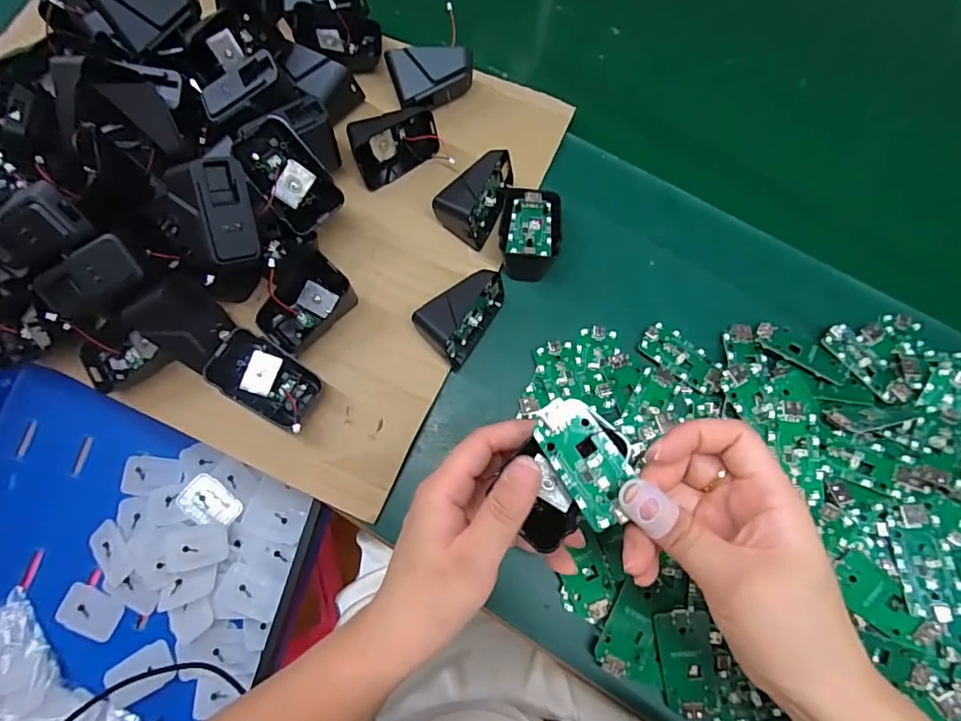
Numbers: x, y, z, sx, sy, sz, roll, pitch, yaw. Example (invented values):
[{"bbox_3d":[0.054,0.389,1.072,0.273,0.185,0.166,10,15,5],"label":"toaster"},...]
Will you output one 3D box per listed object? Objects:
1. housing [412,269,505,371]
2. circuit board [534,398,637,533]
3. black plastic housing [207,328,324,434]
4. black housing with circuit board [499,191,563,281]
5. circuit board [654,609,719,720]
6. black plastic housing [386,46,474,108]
[{"bbox_3d":[-0.015,-0.037,0.360,0.040,0.045,0.070,33,78,8],"label":"housing"},{"bbox_3d":[0.052,0.048,0.245,0.031,0.009,0.062,-32,77,-7],"label":"circuit board"},{"bbox_3d":[-0.149,0.013,0.350,0.070,0.020,0.044,34,77,-16],"label":"black plastic housing"},{"bbox_3d":[0.038,-0.099,0.382,0.045,0.032,0.071,5,76,1],"label":"black housing with circuit board"},{"bbox_3d":[0.129,0.188,0.314,0.032,0.004,0.062,-7,85,3],"label":"circuit board"},{"bbox_3d":[-0.037,-0.224,0.403,0.065,0.037,0.037,-11,76,-3],"label":"black plastic housing"}]

